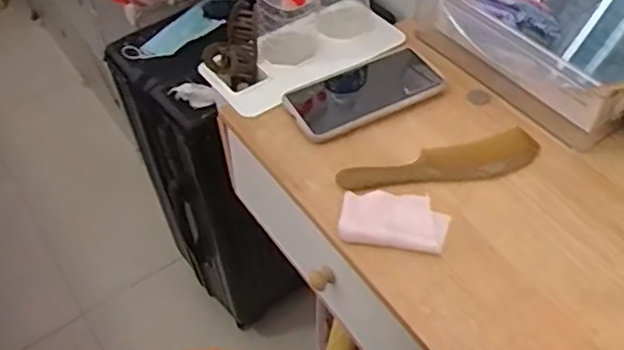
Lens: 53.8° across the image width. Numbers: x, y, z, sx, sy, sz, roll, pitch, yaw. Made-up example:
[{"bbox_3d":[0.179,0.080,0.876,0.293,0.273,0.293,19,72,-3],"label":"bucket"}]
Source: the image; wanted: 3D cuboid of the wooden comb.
[{"bbox_3d":[0.129,-0.007,0.600,0.203,0.012,0.052,-16,50,-10],"label":"wooden comb"}]

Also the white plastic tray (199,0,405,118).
[{"bbox_3d":[-0.007,-0.143,0.709,0.214,0.021,0.106,-32,55,-21],"label":"white plastic tray"}]

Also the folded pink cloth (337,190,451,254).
[{"bbox_3d":[0.074,0.039,0.553,0.094,0.007,0.060,6,50,8],"label":"folded pink cloth"}]

